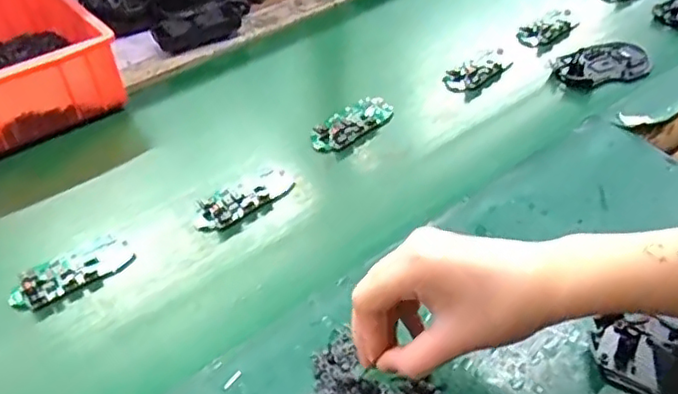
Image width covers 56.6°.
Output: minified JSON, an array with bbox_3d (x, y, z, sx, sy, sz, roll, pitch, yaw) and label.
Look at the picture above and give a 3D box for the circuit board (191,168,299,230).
[{"bbox_3d":[-0.085,-0.002,0.574,0.100,0.012,0.044,-28,45,-24],"label":"circuit board"}]

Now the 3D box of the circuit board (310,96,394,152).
[{"bbox_3d":[0.012,-0.077,0.648,0.096,0.017,0.049,-34,48,-29],"label":"circuit board"}]

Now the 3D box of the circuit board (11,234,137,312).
[{"bbox_3d":[-0.220,0.059,0.518,0.097,0.010,0.048,-28,45,-24],"label":"circuit board"}]

